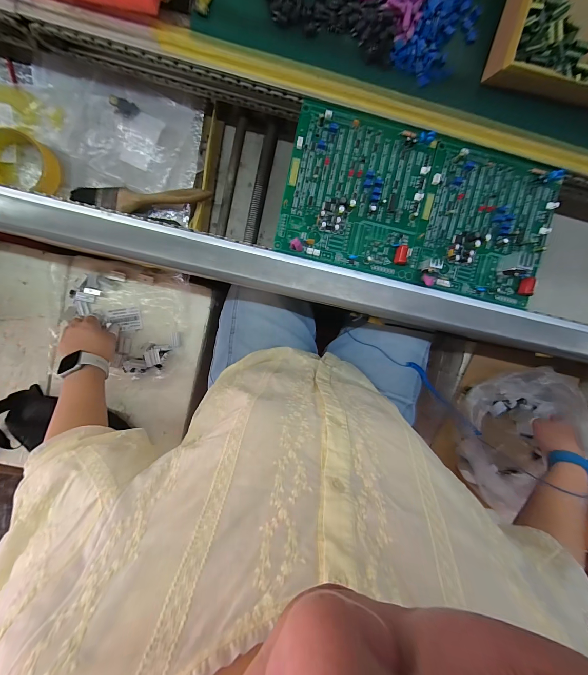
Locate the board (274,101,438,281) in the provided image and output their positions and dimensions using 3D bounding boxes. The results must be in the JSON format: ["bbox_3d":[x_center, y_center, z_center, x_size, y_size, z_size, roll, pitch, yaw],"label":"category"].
[{"bbox_3d":[0.086,-0.183,0.365,0.186,0.024,0.179,11,92,-9],"label":"board"}]

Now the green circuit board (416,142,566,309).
[{"bbox_3d":[0.257,-0.145,0.372,0.173,0.031,0.179,11,93,-9],"label":"green circuit board"}]

